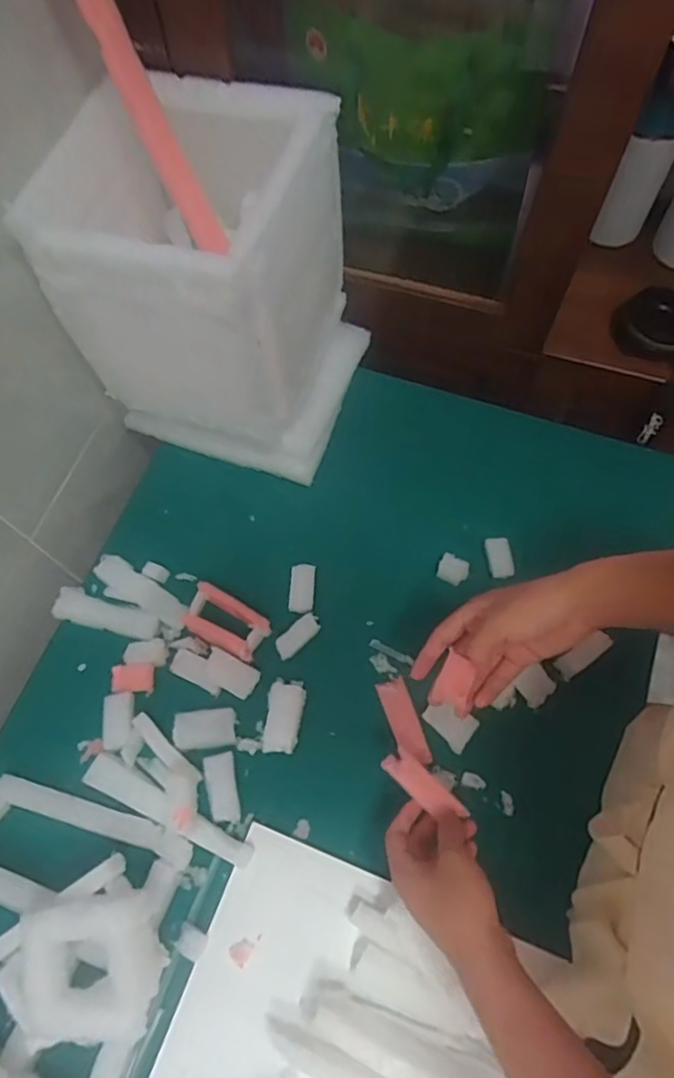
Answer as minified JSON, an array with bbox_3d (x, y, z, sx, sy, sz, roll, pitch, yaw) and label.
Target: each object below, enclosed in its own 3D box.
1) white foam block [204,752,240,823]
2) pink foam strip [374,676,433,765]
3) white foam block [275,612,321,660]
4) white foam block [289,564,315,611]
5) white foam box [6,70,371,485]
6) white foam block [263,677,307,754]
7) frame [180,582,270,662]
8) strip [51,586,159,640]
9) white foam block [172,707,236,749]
[{"bbox_3d":[-0.109,0.236,0.590,0.025,0.005,0.061,-12,67,-3],"label":"white foam block"},{"bbox_3d":[0.066,0.180,0.611,0.028,0.009,0.084,-18,67,-6],"label":"pink foam strip"},{"bbox_3d":[-0.040,0.101,0.645,0.052,0.010,0.022,-40,71,-14],"label":"white foam block"},{"bbox_3d":[-0.038,0.053,0.670,0.027,0.011,0.052,2,67,3],"label":"white foam block"},{"bbox_3d":[-0.112,-0.238,0.638,0.220,0.318,0.201,16,68,8],"label":"white foam box"},{"bbox_3d":[-0.052,0.176,0.618,0.035,0.009,0.069,6,67,4],"label":"white foam block"},{"bbox_3d":[-0.115,0.087,0.649,0.085,0.026,0.049,27,70,12],"label":"frame"},{"bbox_3d":[-0.248,0.083,0.671,0.114,0.022,0.035,17,68,9],"label":"strip"},{"bbox_3d":[-0.130,0.186,0.613,0.058,0.016,0.037,-5,67,-1],"label":"white foam block"}]

